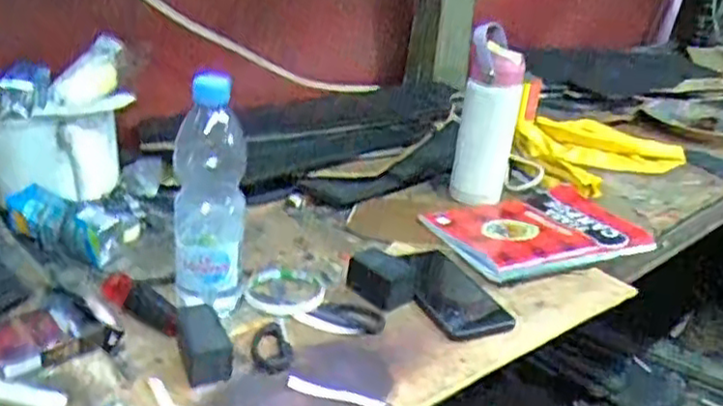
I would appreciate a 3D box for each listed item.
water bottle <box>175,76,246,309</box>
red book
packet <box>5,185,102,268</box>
[{"bbox_3d":[-0.143,0.001,0.664,0.067,0.232,0.058,-1,27,-14],"label":"water bottle"},{"bbox_3d":[0.227,0.032,0.909,0.258,0.028,0.184,-7,30,-26],"label":"red book"},{"bbox_3d":[-0.337,0.023,0.770,0.131,0.040,0.051,24,31,31],"label":"packet"}]

